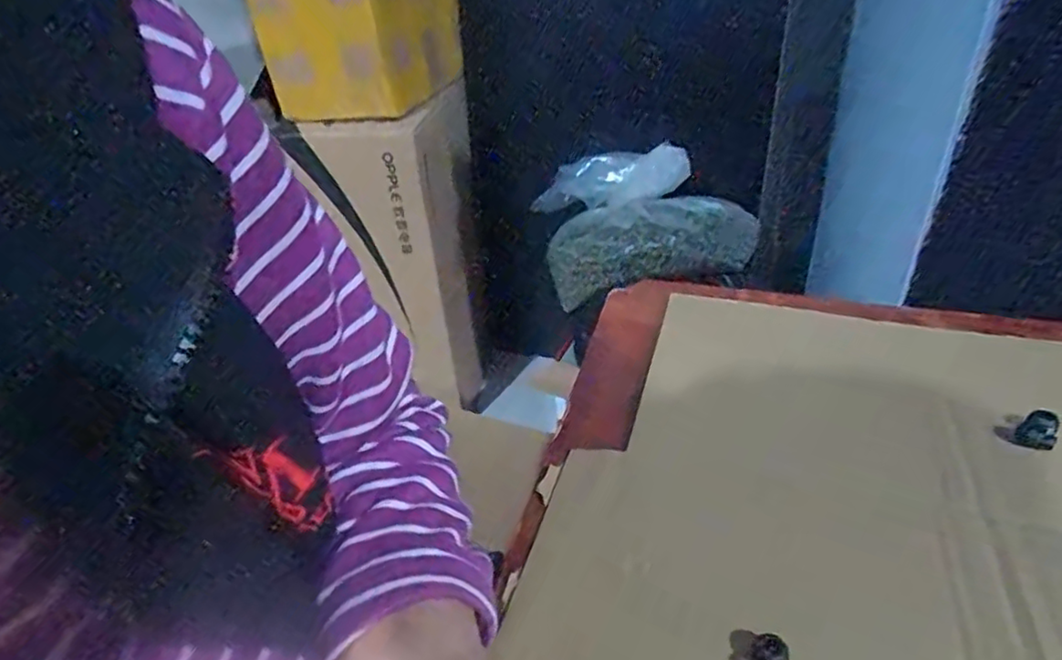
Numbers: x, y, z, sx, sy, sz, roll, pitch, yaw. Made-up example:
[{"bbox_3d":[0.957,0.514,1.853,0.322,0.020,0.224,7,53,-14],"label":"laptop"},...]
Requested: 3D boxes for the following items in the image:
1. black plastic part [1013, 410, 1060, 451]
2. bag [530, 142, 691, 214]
[{"bbox_3d":[0.311,0.062,0.390,0.020,0.007,0.030,5,49,38],"label":"black plastic part"},{"bbox_3d":[0.120,-0.238,1.006,0.249,0.086,0.041,-8,31,24],"label":"bag"}]

